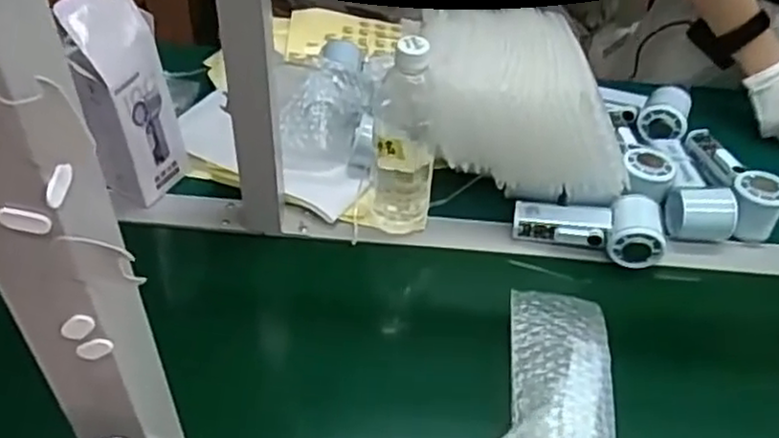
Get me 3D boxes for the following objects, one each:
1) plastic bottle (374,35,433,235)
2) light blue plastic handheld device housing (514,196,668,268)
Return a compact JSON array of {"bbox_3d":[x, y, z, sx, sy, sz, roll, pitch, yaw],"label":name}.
[{"bbox_3d":[0.016,-0.083,0.720,0.063,0.221,0.073,6,48,2],"label":"plastic bottle"},{"bbox_3d":[0.209,0.007,0.761,0.152,0.044,0.067,6,48,2],"label":"light blue plastic handheld device housing"}]

